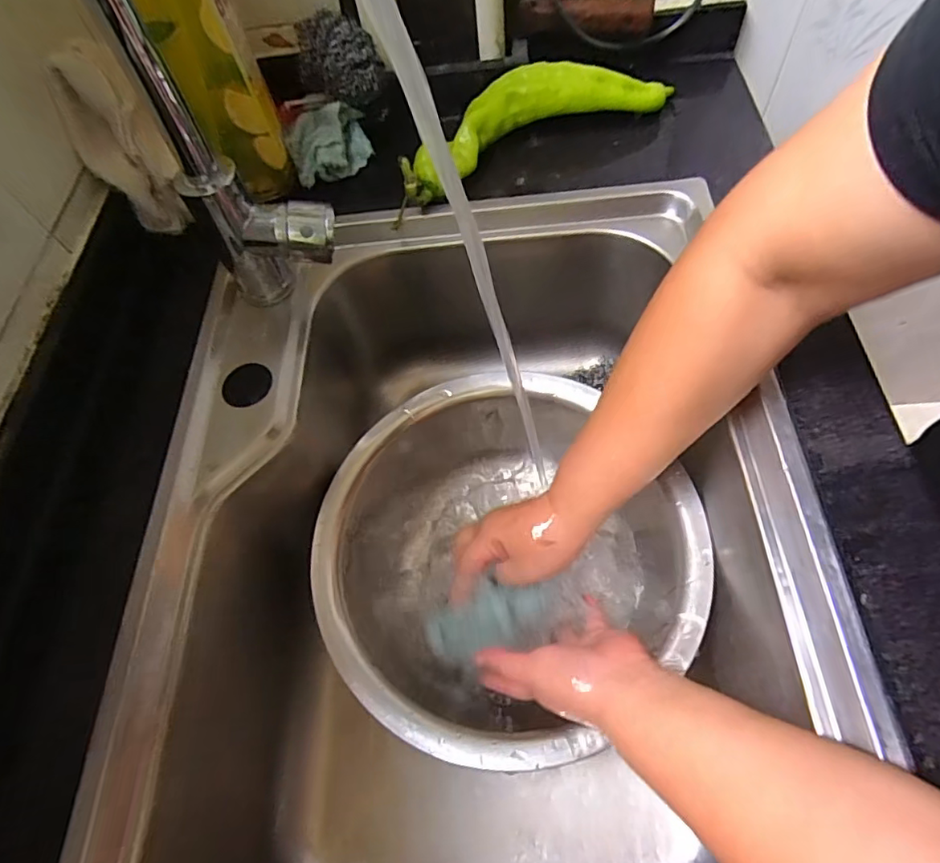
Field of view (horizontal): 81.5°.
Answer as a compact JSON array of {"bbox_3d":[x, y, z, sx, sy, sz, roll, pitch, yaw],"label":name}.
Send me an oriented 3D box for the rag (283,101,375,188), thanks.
[{"bbox_3d":[-0.137,-0.273,0.520,0.065,0.060,0.035,-32,25,-28],"label":"rag"}]

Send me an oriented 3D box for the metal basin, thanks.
[{"bbox_3d":[0.018,0.108,0.462,0.276,0.106,0.288,-3,61,5],"label":"metal basin"}]

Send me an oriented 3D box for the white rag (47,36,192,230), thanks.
[{"bbox_3d":[-0.289,-0.238,0.455,0.063,0.143,0.039,-27,36,-12],"label":"white rag"}]

